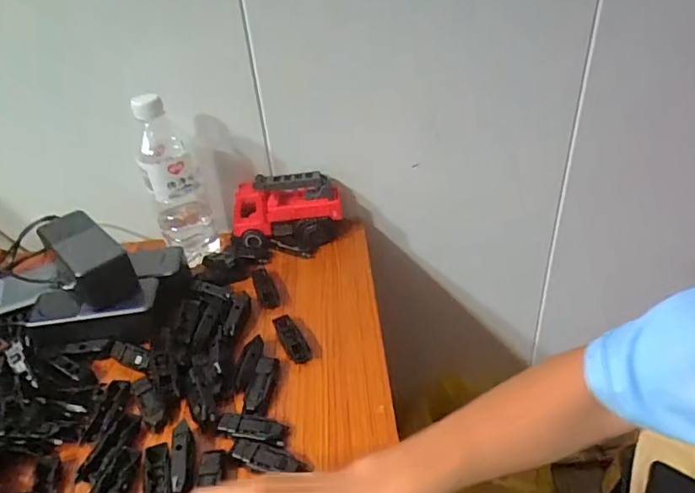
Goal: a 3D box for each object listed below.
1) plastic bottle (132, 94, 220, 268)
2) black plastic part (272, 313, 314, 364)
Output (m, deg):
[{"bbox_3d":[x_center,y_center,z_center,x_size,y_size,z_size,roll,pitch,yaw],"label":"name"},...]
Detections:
[{"bbox_3d":[-0.205,-0.083,0.601,0.066,0.187,0.064,-15,37,-15],"label":"plastic bottle"},{"bbox_3d":[-0.059,0.096,0.528,0.023,0.012,0.067,-20,38,-21],"label":"black plastic part"}]

